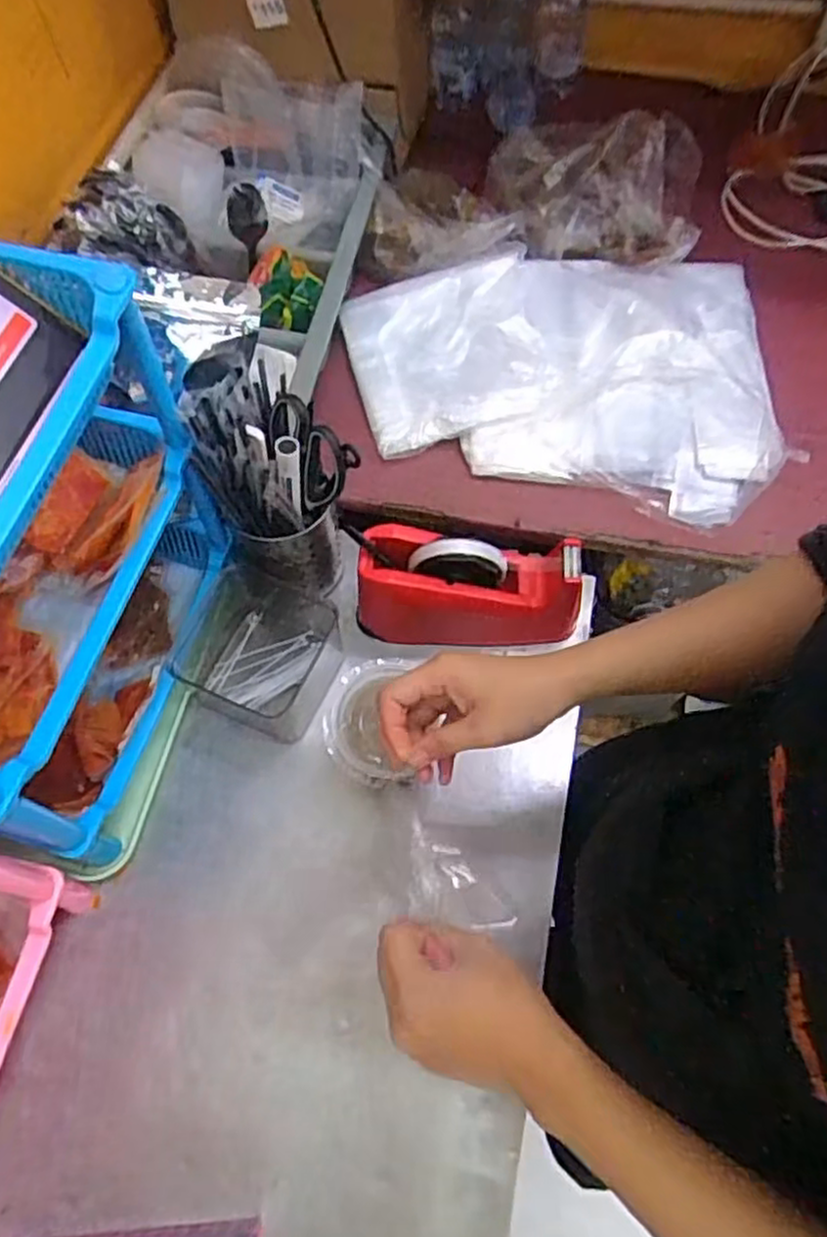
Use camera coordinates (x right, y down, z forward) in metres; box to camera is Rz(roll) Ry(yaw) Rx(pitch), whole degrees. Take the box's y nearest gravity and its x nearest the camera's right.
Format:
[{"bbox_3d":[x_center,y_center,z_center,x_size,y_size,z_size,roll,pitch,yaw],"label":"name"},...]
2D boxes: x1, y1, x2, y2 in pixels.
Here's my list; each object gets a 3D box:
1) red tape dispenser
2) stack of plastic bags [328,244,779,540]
[{"bbox_3d":[0.050,-0.026,0.654,0.196,0.106,0.066,6,64,3],"label":"red tape dispenser"},{"bbox_3d":[0.154,-0.289,0.777,0.453,0.049,0.333,13,65,6],"label":"stack of plastic bags"}]

